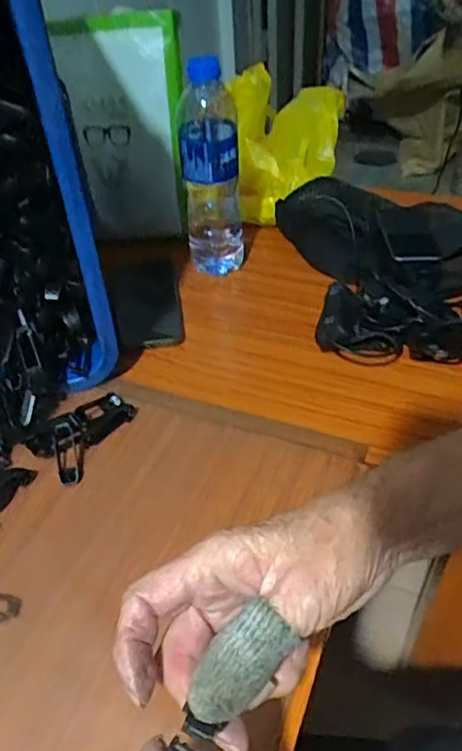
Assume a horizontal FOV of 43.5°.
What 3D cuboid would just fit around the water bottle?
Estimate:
[{"bbox_3d":[-0.022,-0.219,0.643,0.066,0.225,0.079,-2,44,4],"label":"water bottle"}]

